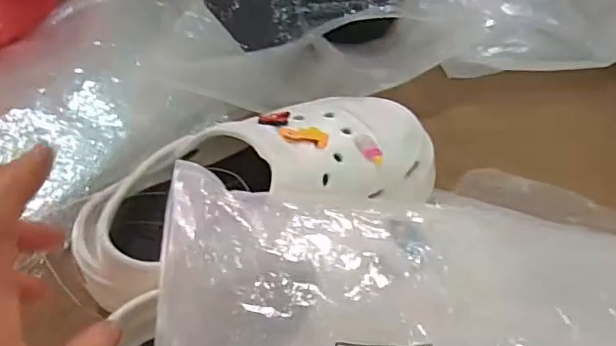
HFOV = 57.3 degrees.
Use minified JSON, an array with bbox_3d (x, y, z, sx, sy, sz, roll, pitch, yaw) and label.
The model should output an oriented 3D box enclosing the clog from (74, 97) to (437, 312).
[{"bbox_3d":[-0.024,0.006,0.376,0.247,0.088,0.106,-22,54,-16],"label":"clog"}]

